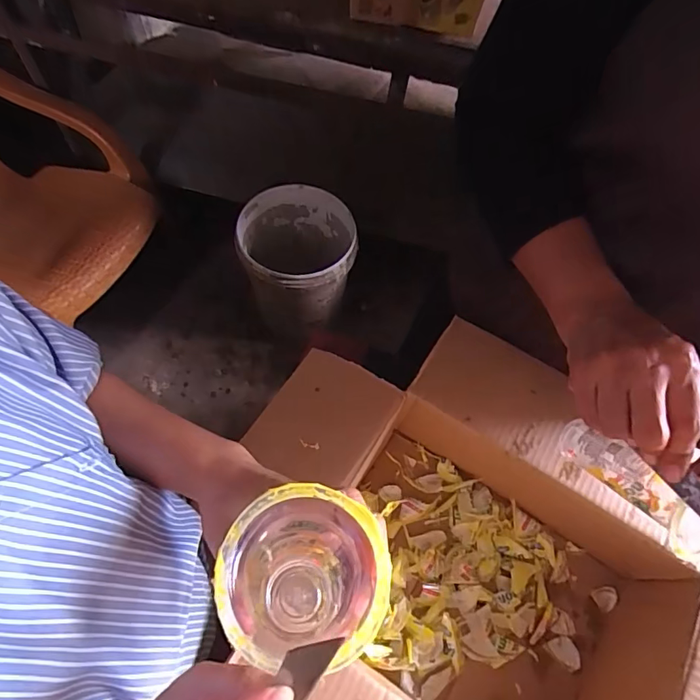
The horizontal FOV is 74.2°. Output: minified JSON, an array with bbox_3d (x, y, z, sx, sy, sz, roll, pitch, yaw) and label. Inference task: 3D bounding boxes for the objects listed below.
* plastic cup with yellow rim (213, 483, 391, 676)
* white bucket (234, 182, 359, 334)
[{"bbox_3d":[-0.021,0.111,0.227,0.070,0.076,0.067,1,63,-3],"label":"plastic cup with yellow rim"},{"bbox_3d":[-0.140,-0.231,1.270,0.285,0.302,0.286,1,63,-3],"label":"white bucket"}]

